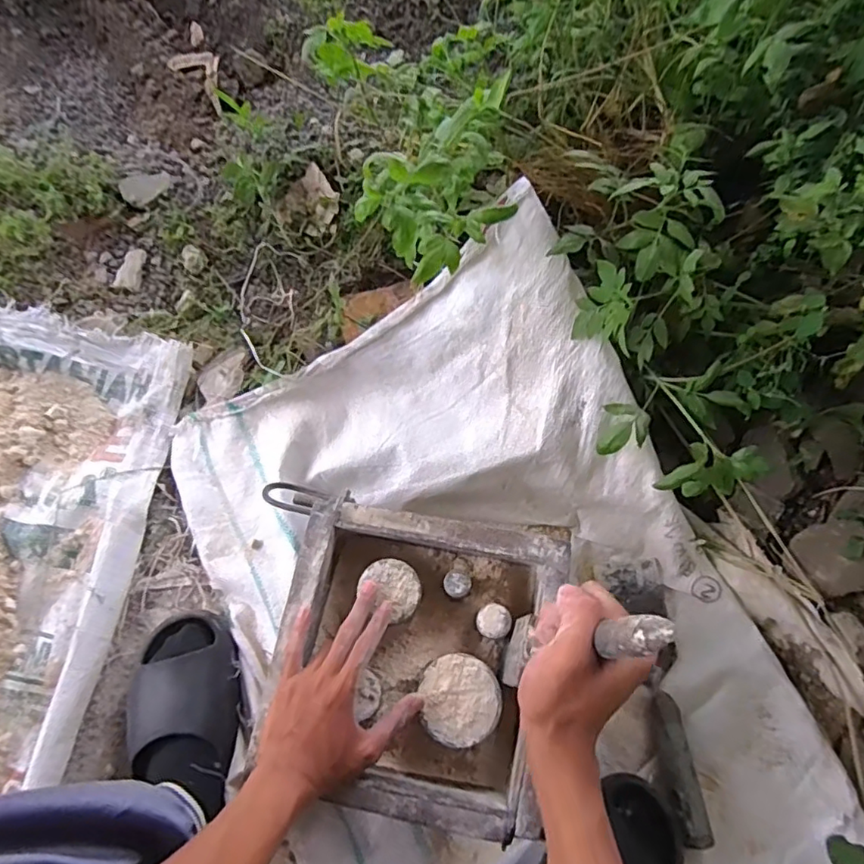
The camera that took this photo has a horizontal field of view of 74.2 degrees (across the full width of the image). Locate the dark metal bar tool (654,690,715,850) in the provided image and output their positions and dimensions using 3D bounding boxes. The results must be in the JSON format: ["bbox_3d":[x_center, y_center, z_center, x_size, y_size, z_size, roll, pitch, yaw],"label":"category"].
[{"bbox_3d":[0.246,0.336,0.573,0.032,0.025,0.132,-7,68,-2],"label":"dark metal bar tool"}]

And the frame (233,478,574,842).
[{"bbox_3d":[-0.038,0.197,0.532,0.290,0.077,0.255,10,69,5],"label":"frame"}]

